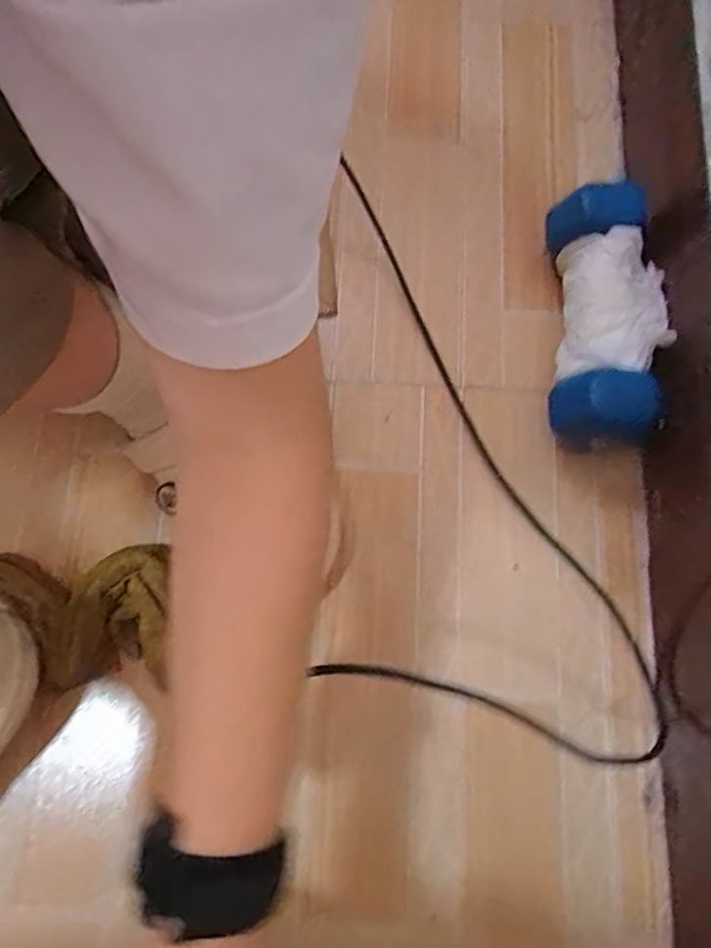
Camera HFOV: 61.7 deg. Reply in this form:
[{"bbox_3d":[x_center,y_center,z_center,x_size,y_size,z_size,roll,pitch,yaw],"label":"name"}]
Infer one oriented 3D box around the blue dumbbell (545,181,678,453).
[{"bbox_3d":[0.184,-0.111,0.439,0.073,0.068,0.194,2,76,0],"label":"blue dumbbell"}]

